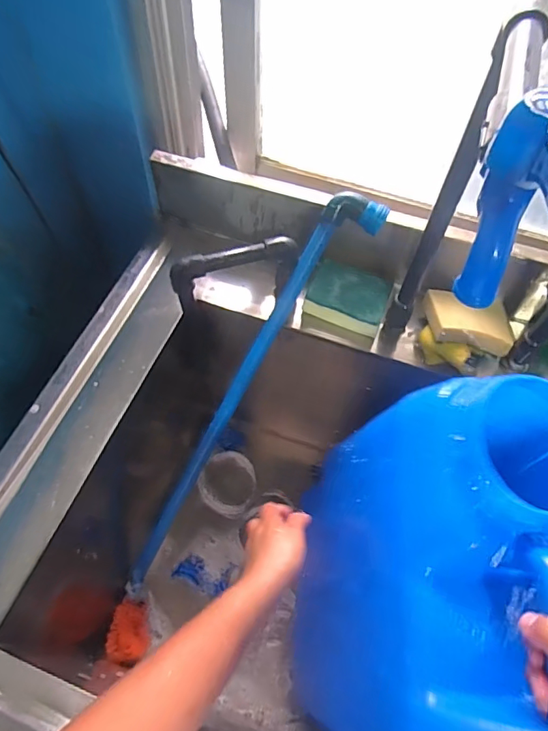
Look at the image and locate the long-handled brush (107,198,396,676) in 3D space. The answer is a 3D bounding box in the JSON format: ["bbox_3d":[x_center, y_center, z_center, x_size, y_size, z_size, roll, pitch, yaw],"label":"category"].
[{"bbox_3d":[-0.068,0.107,0.629,0.086,0.056,0.700,32,105,17],"label":"long-handled brush"}]

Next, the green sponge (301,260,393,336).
[{"bbox_3d":[0.093,-0.088,0.615,0.095,0.027,0.079,18,59,9],"label":"green sponge"}]

